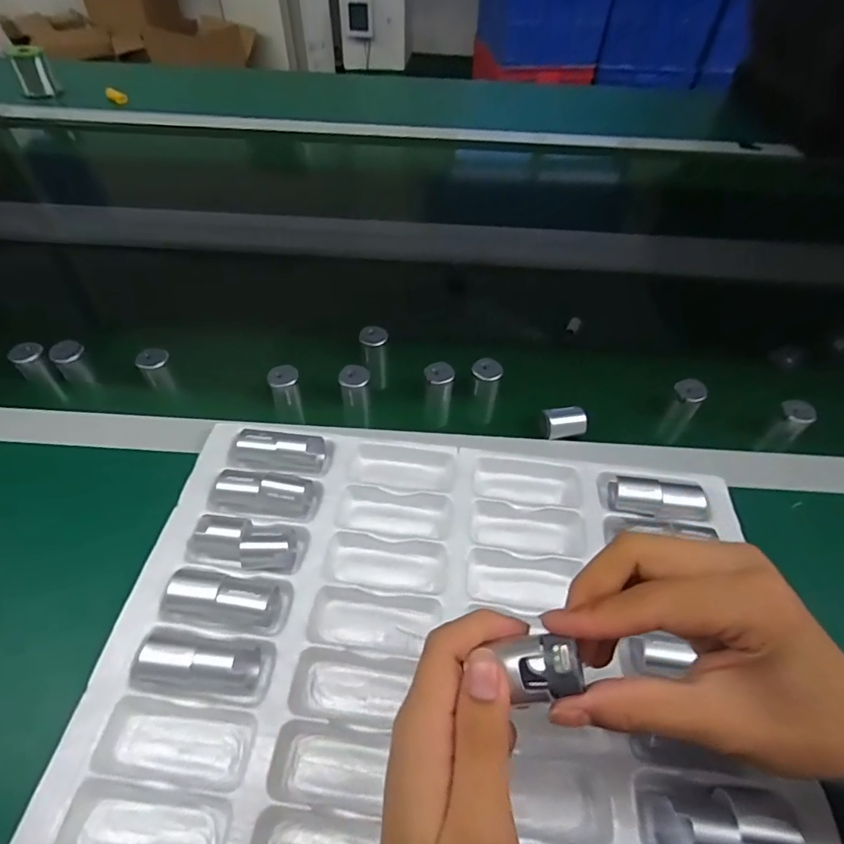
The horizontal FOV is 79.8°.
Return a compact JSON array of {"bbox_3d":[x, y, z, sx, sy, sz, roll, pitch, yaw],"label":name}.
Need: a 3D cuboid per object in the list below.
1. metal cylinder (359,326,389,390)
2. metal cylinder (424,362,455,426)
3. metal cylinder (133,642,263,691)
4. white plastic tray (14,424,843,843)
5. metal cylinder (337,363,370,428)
[{"bbox_3d":[-0.054,-0.070,0.560,0.028,0.075,0.023,5,53,-1],"label":"metal cylinder"},{"bbox_3d":[0.016,-0.028,0.532,0.028,0.067,0.033,5,53,-1],"label":"metal cylinder"},{"bbox_3d":[-0.148,0.162,0.333,0.076,0.025,0.024,5,53,-1],"label":"metal cylinder"},{"bbox_3d":[0.018,0.146,0.355,0.441,0.041,0.313,7,53,1],"label":"white plastic tray"},{"bbox_3d":[-0.068,-0.024,0.520,0.028,0.073,0.028,-3,53,-7],"label":"metal cylinder"}]

